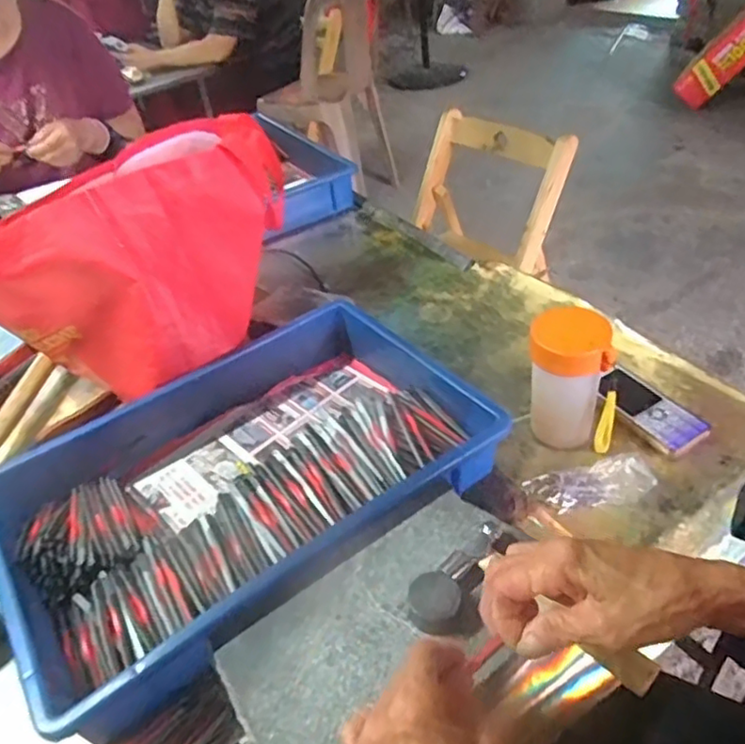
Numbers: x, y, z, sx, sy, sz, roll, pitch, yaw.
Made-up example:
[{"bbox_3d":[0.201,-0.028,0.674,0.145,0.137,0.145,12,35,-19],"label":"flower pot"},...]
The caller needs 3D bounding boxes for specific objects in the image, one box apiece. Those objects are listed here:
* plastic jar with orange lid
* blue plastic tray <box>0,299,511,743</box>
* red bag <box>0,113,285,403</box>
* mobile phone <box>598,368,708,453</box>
[{"bbox_3d":[0.184,0.011,0.600,0.068,0.142,0.059,3,41,15],"label":"plastic jar with orange lid"},{"bbox_3d":[-0.123,0.096,0.601,0.416,0.076,0.289,-31,44,-23],"label":"blue plastic tray"},{"bbox_3d":[-0.261,-0.143,0.721,0.236,0.188,0.304,3,41,15],"label":"red bag"},{"bbox_3d":[0.280,0.039,0.639,0.048,0.015,0.117,-24,42,-16],"label":"mobile phone"}]

